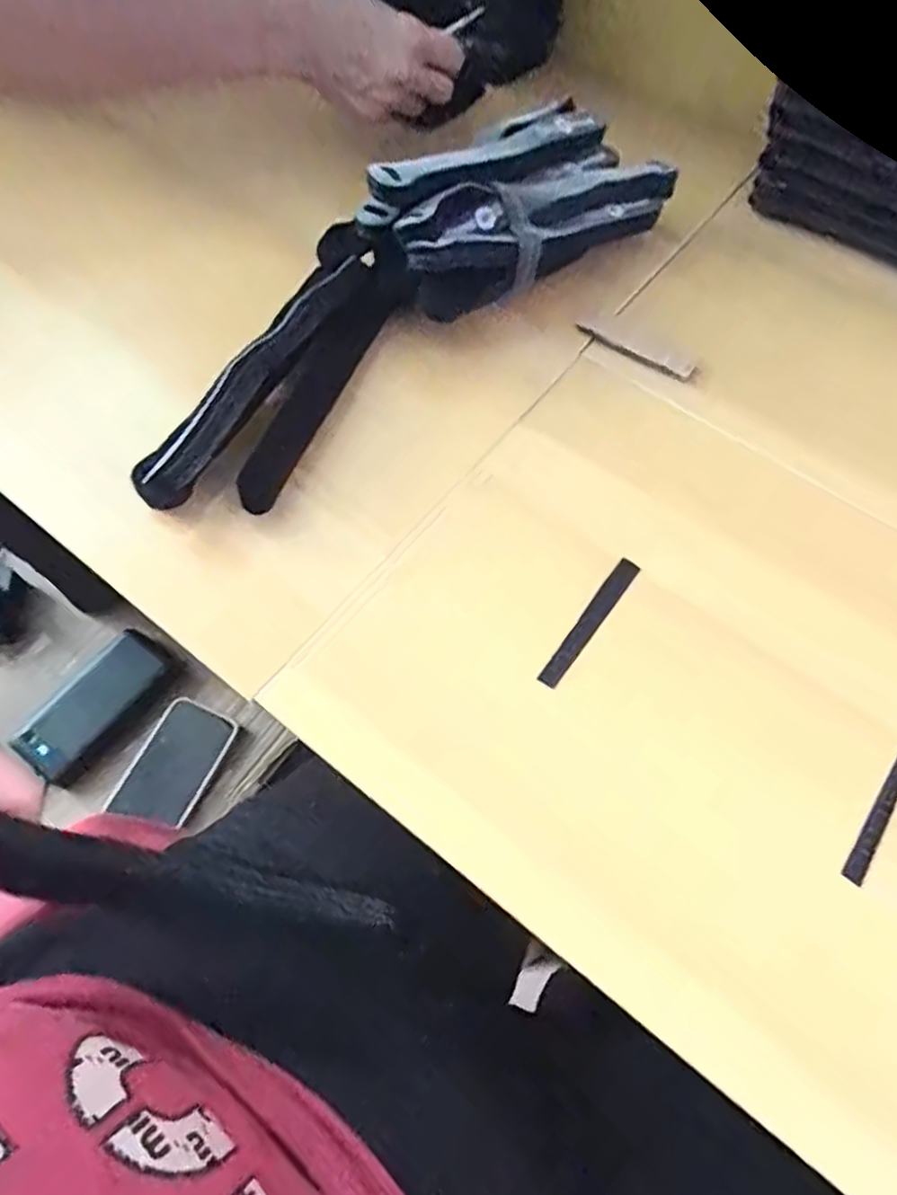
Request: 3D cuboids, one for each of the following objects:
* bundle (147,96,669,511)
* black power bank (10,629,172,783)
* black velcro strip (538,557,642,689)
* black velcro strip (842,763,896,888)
[{"bbox_3d":[-0.031,-0.198,0.415,0.386,0.066,0.117,-40,71,-18],"label":"bundle"},{"bbox_3d":[-0.355,0.104,0.684,0.073,0.021,0.154,36,68,15],"label":"black power bank"},{"bbox_3d":[0.075,0.013,0.359,0.011,0.004,0.084,37,71,7],"label":"black velcro strip"},{"bbox_3d":[0.206,0.095,0.319,0.009,0.006,0.085,34,68,14],"label":"black velcro strip"}]

